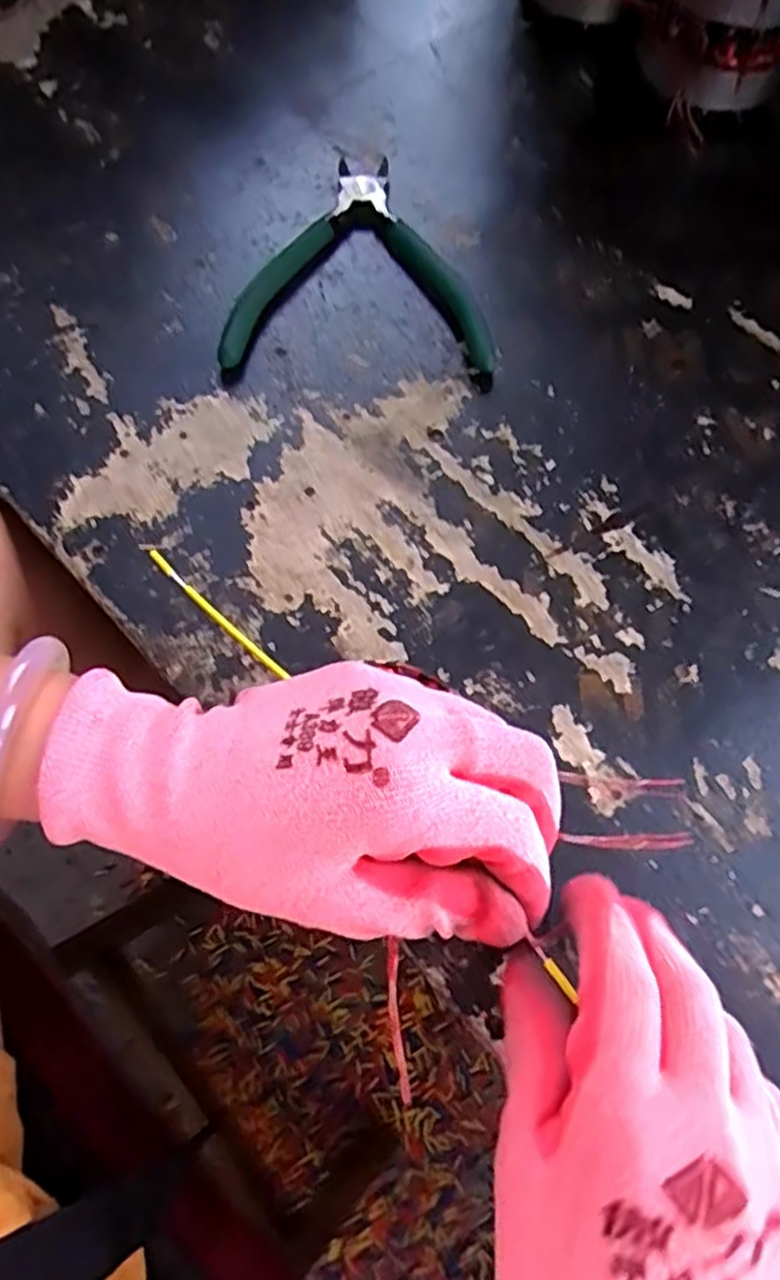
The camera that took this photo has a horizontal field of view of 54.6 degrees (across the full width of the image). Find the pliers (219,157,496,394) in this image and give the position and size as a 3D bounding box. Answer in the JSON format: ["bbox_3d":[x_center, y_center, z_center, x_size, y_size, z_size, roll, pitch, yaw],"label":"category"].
[{"bbox_3d":[-0.011,-0.192,0.389,0.131,0.013,0.135,4,69,2],"label":"pliers"}]

